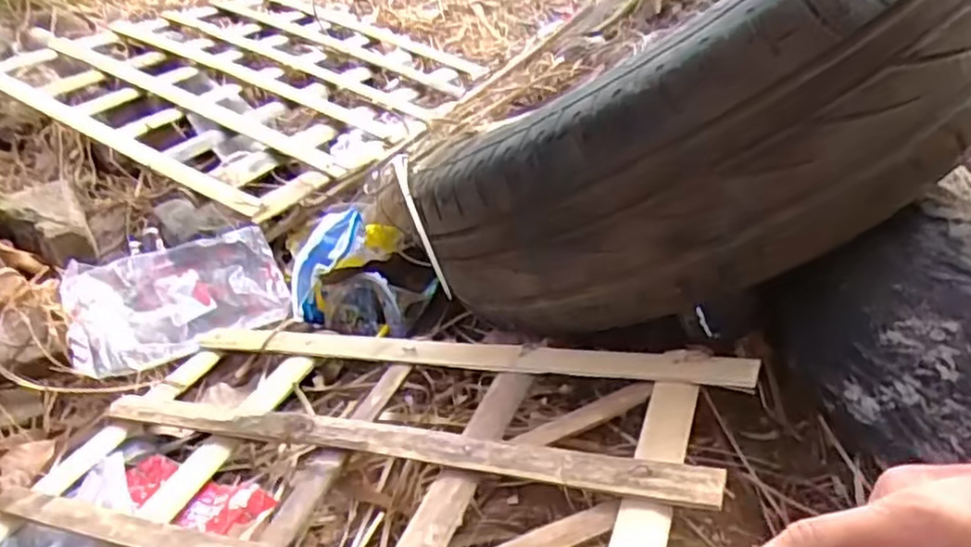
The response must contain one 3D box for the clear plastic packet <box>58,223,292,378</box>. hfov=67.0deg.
[{"bbox_3d":[-0.327,0.025,0.783,0.212,0.019,0.142,-15,58,-23],"label":"clear plastic packet"}]

